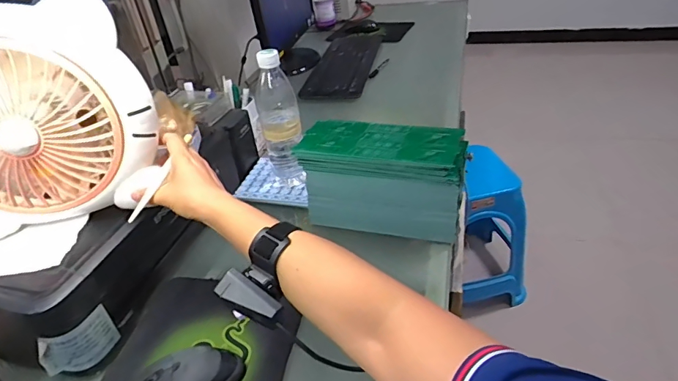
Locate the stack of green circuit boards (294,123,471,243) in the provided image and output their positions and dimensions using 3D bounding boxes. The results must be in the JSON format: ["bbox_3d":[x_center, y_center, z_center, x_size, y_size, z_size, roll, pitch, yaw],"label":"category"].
[{"bbox_3d":[0.061,-0.024,0.651,0.236,0.108,0.111,6,37,18],"label":"stack of green circuit boards"}]

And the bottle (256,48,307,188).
[{"bbox_3d":[-0.092,-0.103,0.699,0.064,0.215,0.067,-12,36,-7],"label":"bottle"}]

